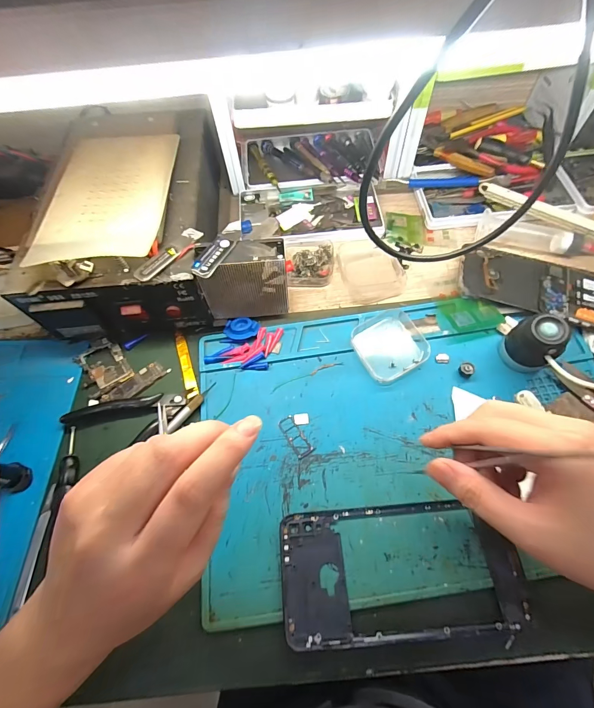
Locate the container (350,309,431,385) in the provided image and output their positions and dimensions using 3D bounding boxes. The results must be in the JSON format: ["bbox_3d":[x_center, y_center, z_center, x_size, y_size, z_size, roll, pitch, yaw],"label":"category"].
[{"bbox_3d":[0.092,-0.010,0.335,0.067,0.012,0.066,-28,66,-10],"label":"container"}]

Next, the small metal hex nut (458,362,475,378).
[{"bbox_3d":[0.161,0.015,0.319,0.013,0.012,0.011,37,72,19],"label":"small metal hex nut"}]

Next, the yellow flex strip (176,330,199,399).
[{"bbox_3d":[-0.113,0.010,0.341,0.011,0.007,0.076,-11,68,-21],"label":"yellow flex strip"}]

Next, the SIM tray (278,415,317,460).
[{"bbox_3d":[-0.001,0.074,0.302,0.016,0.004,0.040,-31,66,-11],"label":"SIM tray"}]

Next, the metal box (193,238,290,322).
[{"bbox_3d":[-0.049,-0.069,0.327,0.079,0.087,0.031,-6,64,1],"label":"metal box"}]

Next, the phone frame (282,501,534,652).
[{"bbox_3d":[0.077,0.161,0.251,0.175,0.008,0.085,-5,64,1],"label":"phone frame"}]

